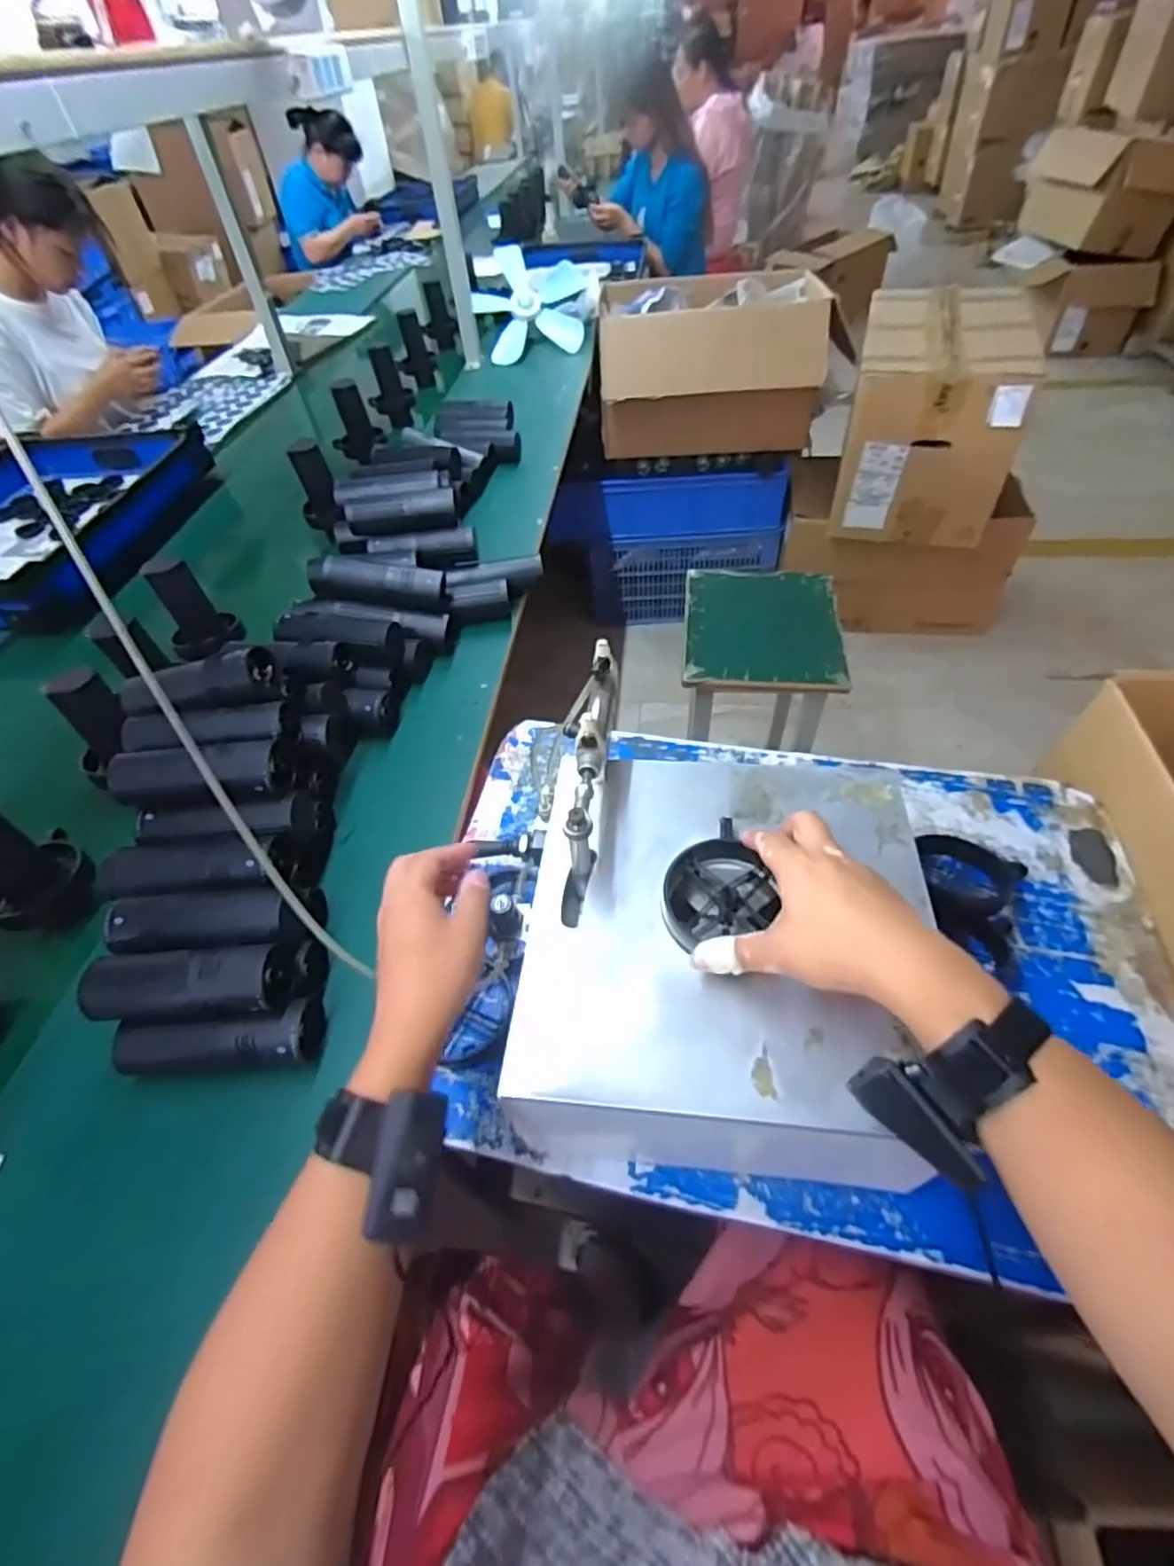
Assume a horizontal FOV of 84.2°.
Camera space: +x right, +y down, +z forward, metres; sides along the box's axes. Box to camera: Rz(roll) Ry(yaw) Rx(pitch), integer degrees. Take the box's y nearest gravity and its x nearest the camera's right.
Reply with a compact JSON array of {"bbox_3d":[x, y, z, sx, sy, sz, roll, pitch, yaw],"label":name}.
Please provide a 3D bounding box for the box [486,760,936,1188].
[{"bbox_3d":[0.109,0.145,0.550,0.288,0.158,0.288,3,50,8],"label":"box"}]

